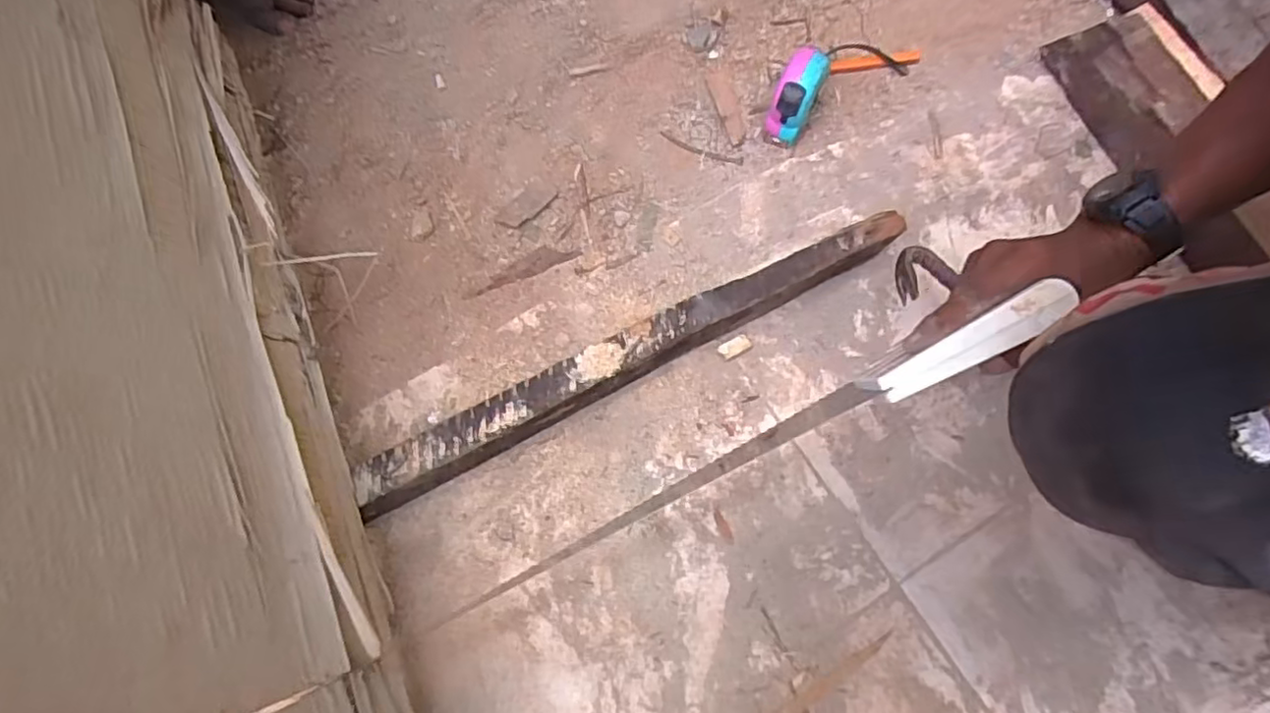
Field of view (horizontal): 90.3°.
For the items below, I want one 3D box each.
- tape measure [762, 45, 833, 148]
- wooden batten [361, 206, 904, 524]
[{"bbox_3d":[0.167,-0.267,0.654,0.039,0.074,0.072,25,75,9],"label":"tape measure"},{"bbox_3d":[0.002,0.001,0.580,0.535,0.068,0.048,-27,74,-6],"label":"wooden batten"}]

